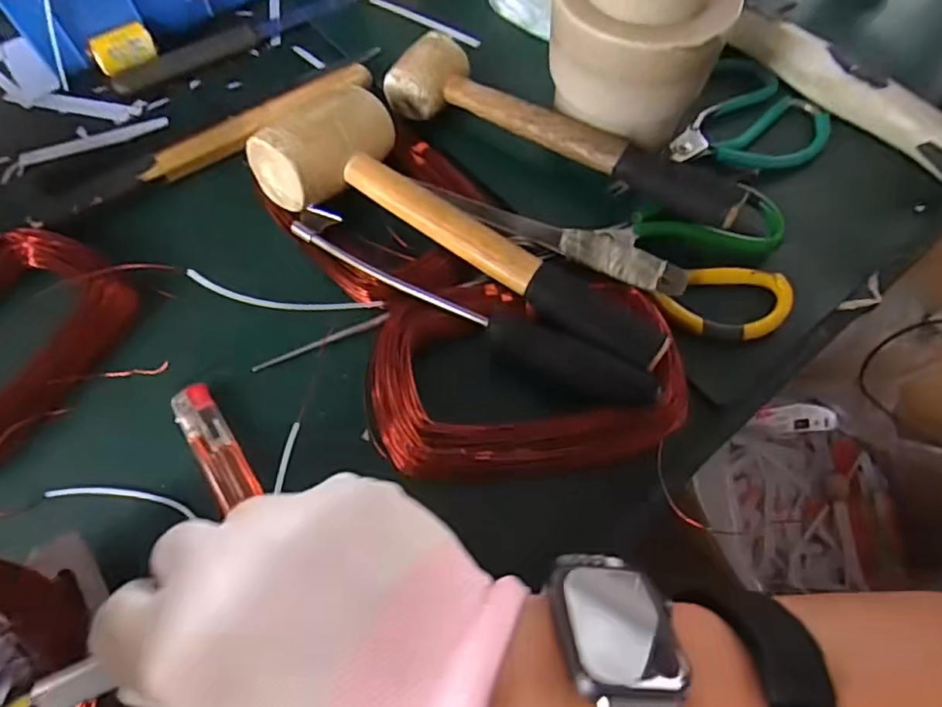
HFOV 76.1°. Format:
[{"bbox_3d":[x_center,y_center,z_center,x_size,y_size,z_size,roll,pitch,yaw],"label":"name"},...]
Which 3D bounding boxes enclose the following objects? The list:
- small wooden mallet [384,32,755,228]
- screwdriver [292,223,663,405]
[{"bbox_3d":[0.065,-0.156,0.422,0.257,0.034,0.058,25,66,12],"label":"small wooden mallet"},{"bbox_3d":[-0.005,-0.028,0.367,0.245,0.024,0.032,28,67,13],"label":"screwdriver"}]

